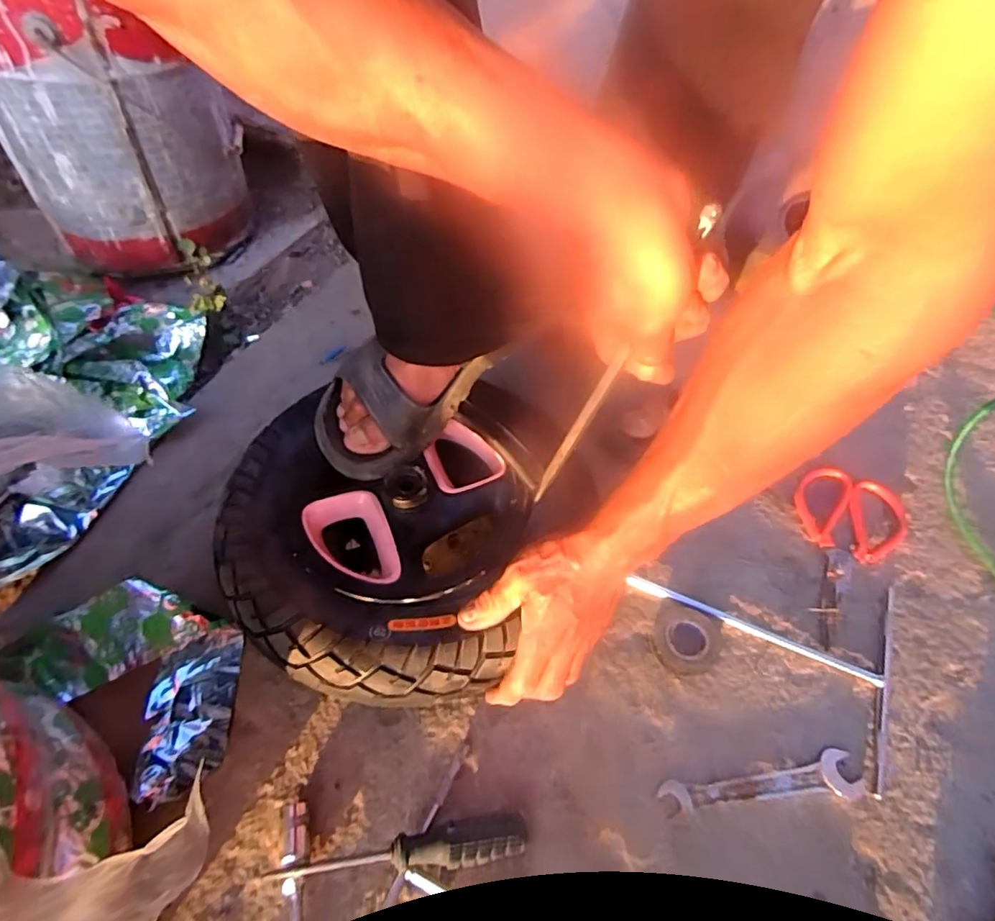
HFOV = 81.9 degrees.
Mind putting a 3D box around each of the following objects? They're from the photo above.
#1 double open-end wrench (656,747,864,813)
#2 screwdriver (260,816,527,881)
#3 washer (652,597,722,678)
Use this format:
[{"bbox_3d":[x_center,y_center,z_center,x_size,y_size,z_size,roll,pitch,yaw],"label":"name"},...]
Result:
[{"bbox_3d":[0.203,0.249,0.447,0.154,0.006,0.032,-4,53,-2],"label":"double open-end wrench"},{"bbox_3d":[-0.072,0.278,0.410,0.184,0.033,0.026,-4,53,-2],"label":"screwdriver"},{"bbox_3d":[0.168,0.161,0.509,0.058,0.019,0.061,15,55,12],"label":"washer"}]

